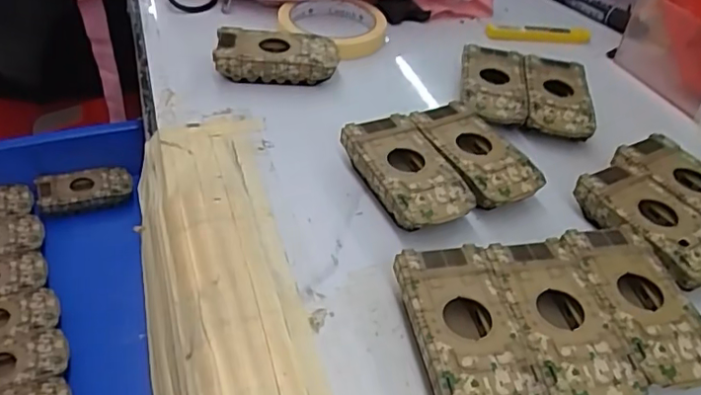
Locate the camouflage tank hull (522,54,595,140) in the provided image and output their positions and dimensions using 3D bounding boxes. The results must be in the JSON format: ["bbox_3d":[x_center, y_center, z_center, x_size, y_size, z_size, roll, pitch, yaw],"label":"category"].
[{"bbox_3d":[0.162,-0.078,0.464,0.050,0.023,0.090,11,43,4],"label":"camouflage tank hull"}]

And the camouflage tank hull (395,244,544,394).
[{"bbox_3d":[0.055,0.070,0.292,0.049,0.026,0.094,-3,44,-11],"label":"camouflage tank hull"}]

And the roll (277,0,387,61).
[{"bbox_3d":[-0.016,-0.156,0.529,0.094,0.025,0.094,4,43,-4],"label":"roll"}]

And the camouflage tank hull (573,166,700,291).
[{"bbox_3d":[0.188,0.021,0.364,0.055,0.025,0.094,-21,49,-27],"label":"camouflage tank hull"}]

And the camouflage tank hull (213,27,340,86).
[{"bbox_3d":[-0.059,-0.113,0.473,0.095,0.028,0.045,1,43,-6],"label":"camouflage tank hull"}]

